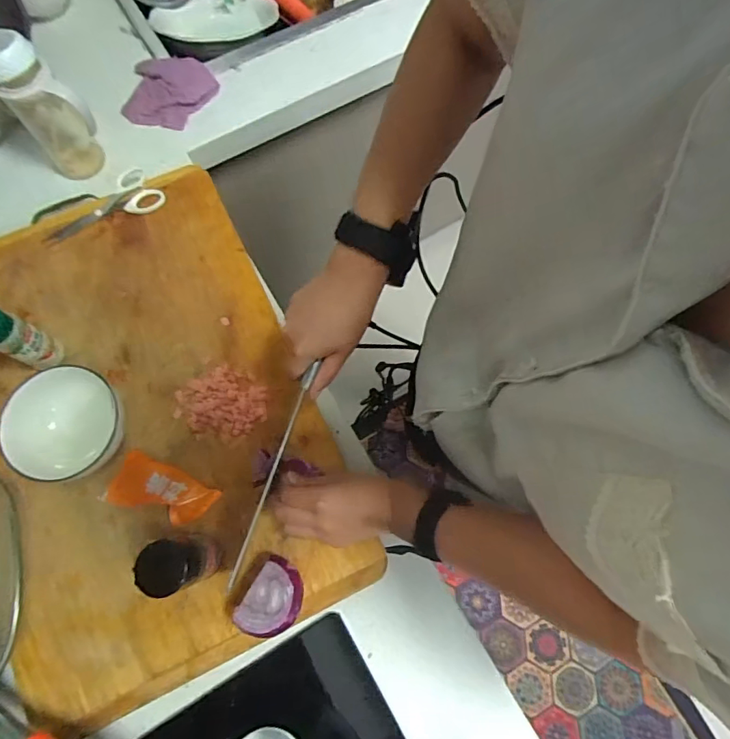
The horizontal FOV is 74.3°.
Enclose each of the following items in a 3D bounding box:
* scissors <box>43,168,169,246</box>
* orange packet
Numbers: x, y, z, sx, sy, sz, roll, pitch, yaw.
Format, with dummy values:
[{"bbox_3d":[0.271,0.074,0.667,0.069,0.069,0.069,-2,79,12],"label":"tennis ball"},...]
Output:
[{"bbox_3d":[-0.331,-0.208,0.604,0.148,0.016,0.067,-25,75,-9],"label":"scissors"},{"bbox_3d":[-0.211,0.125,0.497,0.111,0.015,0.053,19,73,4],"label":"orange packet"}]

